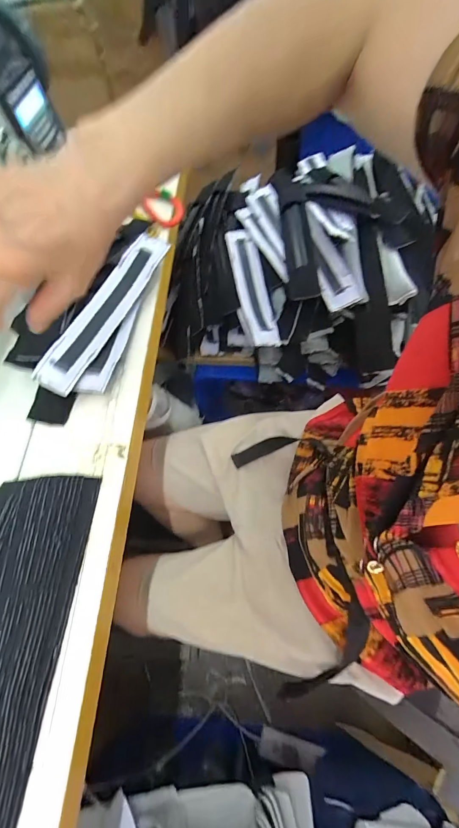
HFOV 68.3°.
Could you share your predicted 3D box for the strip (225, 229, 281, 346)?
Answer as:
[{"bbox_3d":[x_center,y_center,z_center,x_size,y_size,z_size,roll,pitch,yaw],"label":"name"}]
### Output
[{"bbox_3d":[0.038,-0.225,0.587,0.049,0.026,0.238,-11,66,-2],"label":"strip"}]

